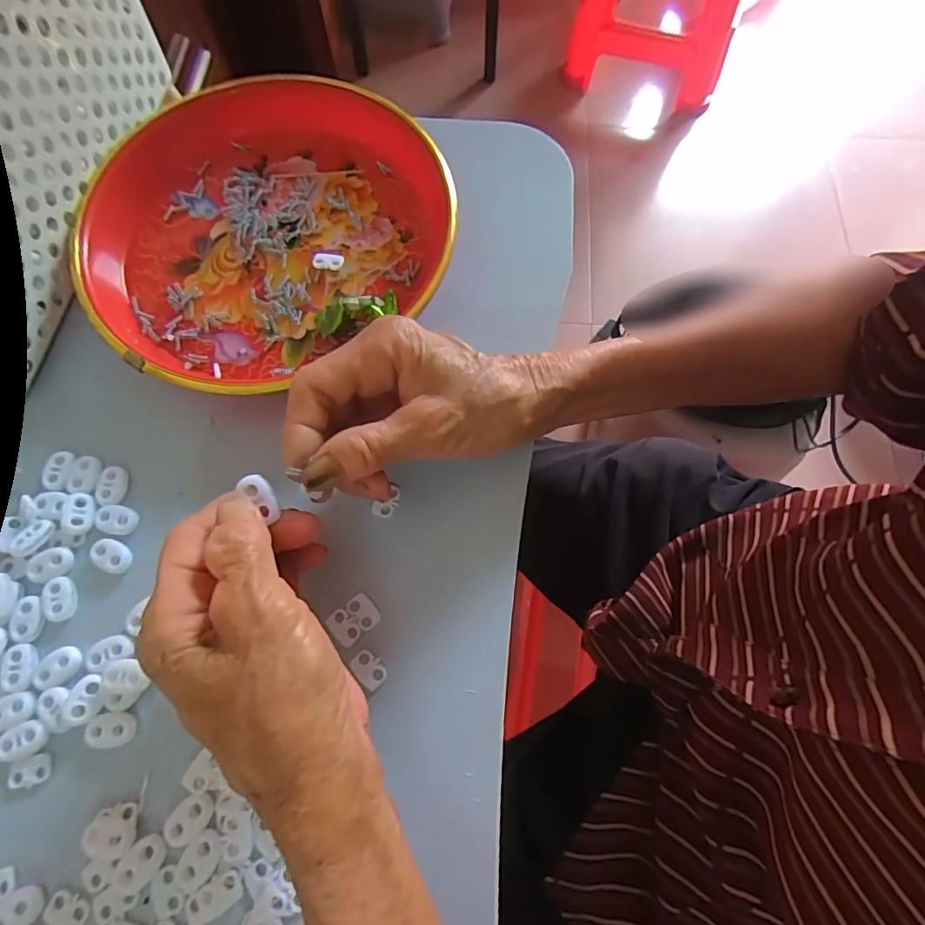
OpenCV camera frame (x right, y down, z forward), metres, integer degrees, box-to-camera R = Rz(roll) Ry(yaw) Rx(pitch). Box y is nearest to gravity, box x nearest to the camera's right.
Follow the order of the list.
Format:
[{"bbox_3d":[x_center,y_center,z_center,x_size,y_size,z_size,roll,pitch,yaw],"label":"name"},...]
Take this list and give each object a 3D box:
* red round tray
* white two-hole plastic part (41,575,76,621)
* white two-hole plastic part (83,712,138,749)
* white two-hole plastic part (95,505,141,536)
[{"bbox_3d":[-0.121,-0.145,0.303,0.208,0.034,0.193,0,72,0],"label":"red round tray"},{"bbox_3d":[-0.204,0.069,0.253,0.014,0.004,0.022,-21,73,-6],"label":"white two-hole plastic part"},{"bbox_3d":[-0.163,0.124,0.232,0.022,0.004,0.015,0,72,1],"label":"white two-hole plastic part"},{"bbox_3d":[-0.182,0.030,0.264,0.021,0.004,0.015,14,73,5],"label":"white two-hole plastic part"}]

